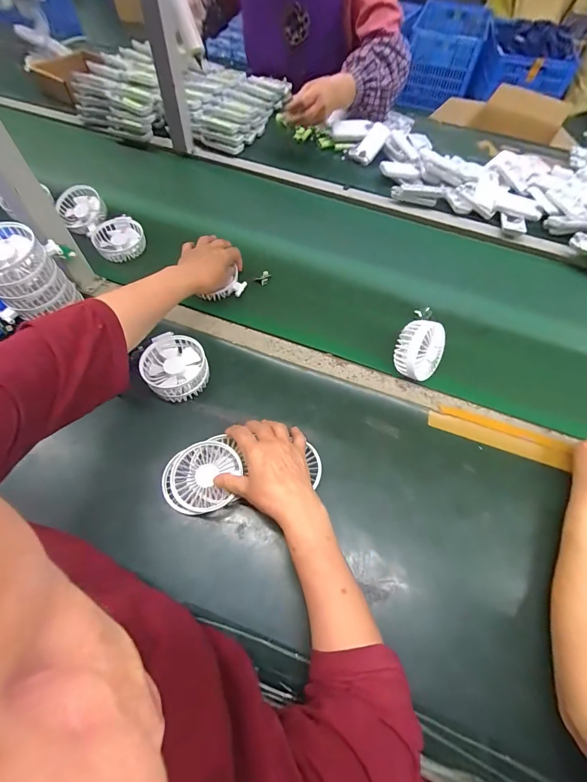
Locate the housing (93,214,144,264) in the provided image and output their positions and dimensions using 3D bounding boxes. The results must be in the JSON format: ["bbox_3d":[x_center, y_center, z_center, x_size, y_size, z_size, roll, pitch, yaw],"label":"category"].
[{"bbox_3d":[-0.330,-0.287,0.675,0.090,0.039,0.088,1,61,-2],"label":"housing"}]

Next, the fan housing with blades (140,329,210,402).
[{"bbox_3d":[-0.177,-0.033,0.541,0.093,0.059,0.102,-17,63,-12],"label":"fan housing with blades"}]

